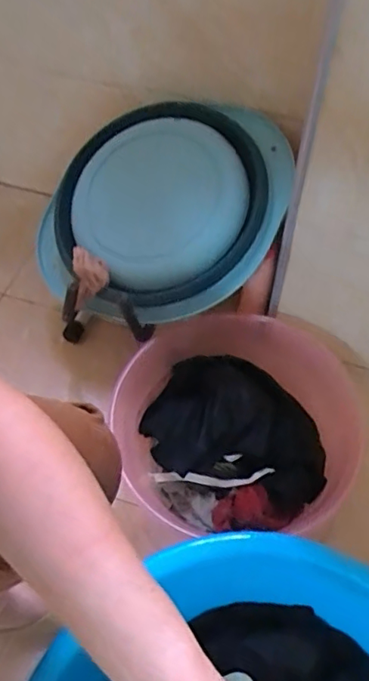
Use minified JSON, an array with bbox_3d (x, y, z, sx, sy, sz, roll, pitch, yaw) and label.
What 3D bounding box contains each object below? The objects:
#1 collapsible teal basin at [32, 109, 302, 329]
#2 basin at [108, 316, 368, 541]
[{"bbox_3d":[-0.026,-0.207,0.830,0.335,0.075,0.372,42,90,14],"label":"collapsible teal basin"},{"bbox_3d":[0.071,0.112,0.792,0.357,0.125,0.308,22,56,16],"label":"basin"}]

